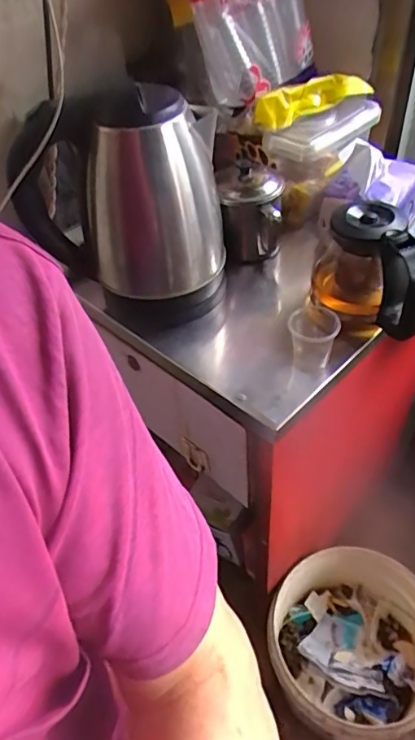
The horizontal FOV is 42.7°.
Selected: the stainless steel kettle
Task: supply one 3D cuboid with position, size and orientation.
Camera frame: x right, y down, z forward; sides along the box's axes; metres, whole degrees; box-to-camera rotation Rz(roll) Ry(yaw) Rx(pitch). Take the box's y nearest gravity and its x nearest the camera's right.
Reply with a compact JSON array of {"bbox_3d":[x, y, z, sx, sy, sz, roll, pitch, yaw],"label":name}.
[{"bbox_3d":[-0.078,-0.150,0.587,0.189,0.255,0.136,-4,47,2],"label":"stainless steel kettle"}]

